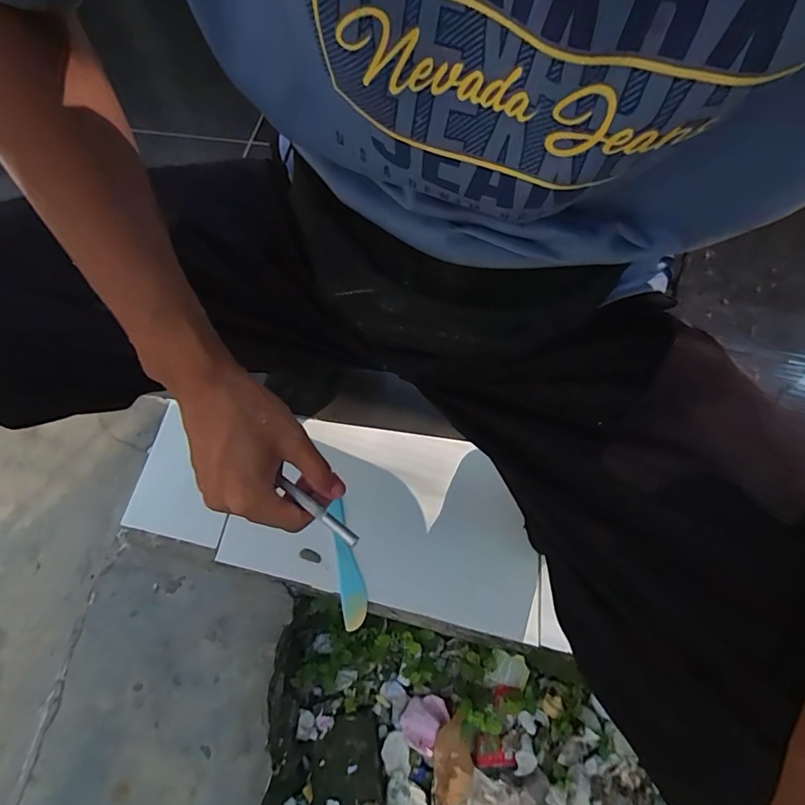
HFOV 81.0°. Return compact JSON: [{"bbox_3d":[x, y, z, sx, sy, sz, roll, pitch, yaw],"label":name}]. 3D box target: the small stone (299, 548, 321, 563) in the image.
[{"bbox_3d":[-0.114,0.190,0.584,0.028,0.004,0.012,15,64,6],"label":"small stone"}]

